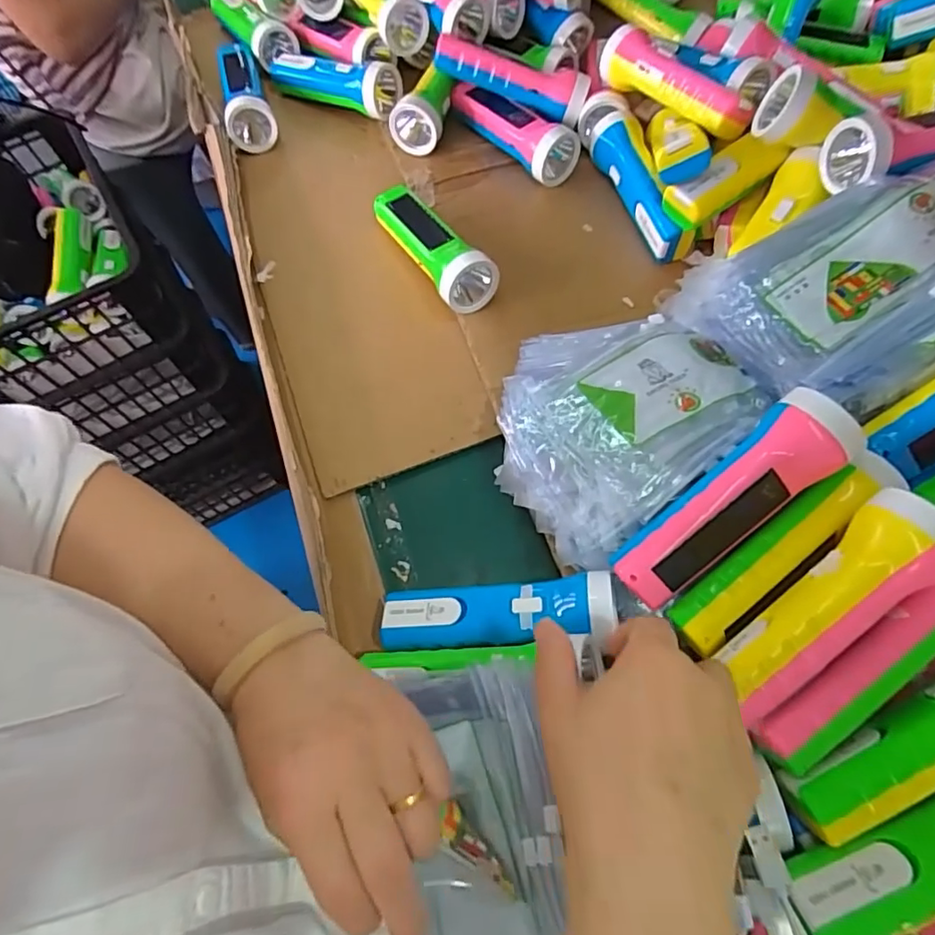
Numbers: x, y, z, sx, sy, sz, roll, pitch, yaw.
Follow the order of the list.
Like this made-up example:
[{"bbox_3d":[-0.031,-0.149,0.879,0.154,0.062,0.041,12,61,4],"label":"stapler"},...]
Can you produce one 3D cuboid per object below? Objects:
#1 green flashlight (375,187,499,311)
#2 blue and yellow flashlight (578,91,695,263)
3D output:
[{"bbox_3d":[-0.035,-0.217,0.532,0.048,0.045,0.165,-31,68,-10],"label":"green flashlight"},{"bbox_3d":[0.168,-0.294,0.560,0.053,0.042,0.204,-21,66,-6],"label":"blue and yellow flashlight"}]

